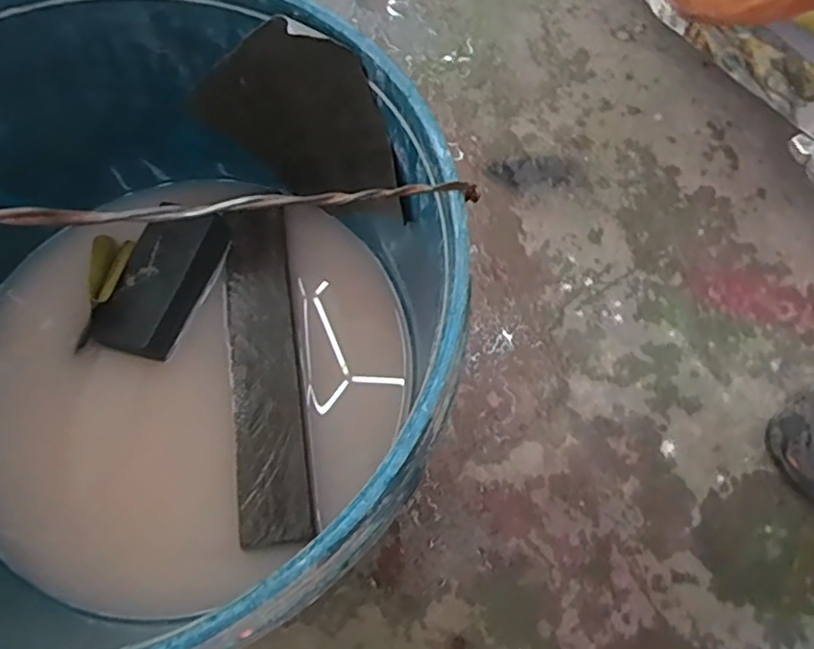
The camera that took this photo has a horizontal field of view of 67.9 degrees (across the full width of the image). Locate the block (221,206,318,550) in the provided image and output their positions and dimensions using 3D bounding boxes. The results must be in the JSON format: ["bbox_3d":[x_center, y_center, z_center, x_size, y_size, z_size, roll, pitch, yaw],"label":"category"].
[{"bbox_3d":[-0.088,0.021,0.375,0.042,0.013,0.215,-8,65,-5],"label":"block"}]

